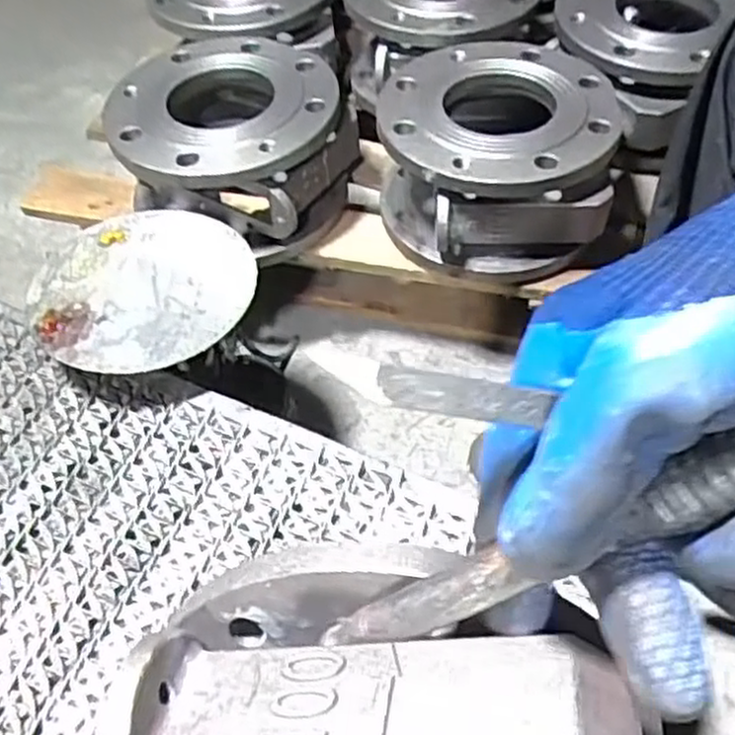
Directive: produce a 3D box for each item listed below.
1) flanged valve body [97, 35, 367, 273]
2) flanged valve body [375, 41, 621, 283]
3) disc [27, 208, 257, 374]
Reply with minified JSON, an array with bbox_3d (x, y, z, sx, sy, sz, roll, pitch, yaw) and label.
[{"bbox_3d":[-0.131,-0.208,0.736,0.194,0.129,0.200,-1,51,2],"label":"flanged valve body"},{"bbox_3d":[0.119,-0.199,0.730,0.207,0.119,0.209,2,52,5],"label":"flanged valve body"},{"bbox_3d":[-0.167,-0.063,0.573,0.162,0.011,0.153,-1,51,2],"label":"disc"}]

